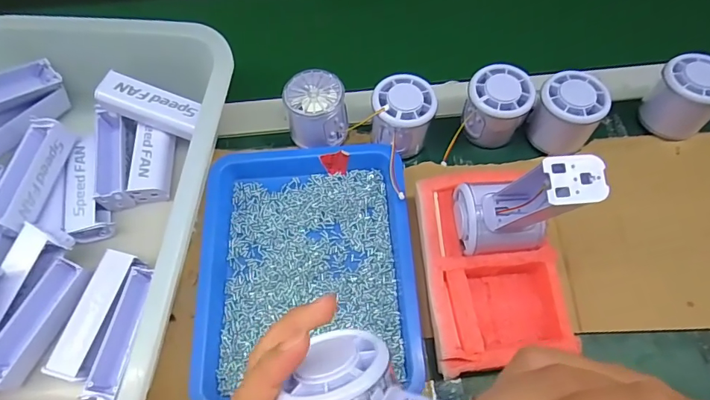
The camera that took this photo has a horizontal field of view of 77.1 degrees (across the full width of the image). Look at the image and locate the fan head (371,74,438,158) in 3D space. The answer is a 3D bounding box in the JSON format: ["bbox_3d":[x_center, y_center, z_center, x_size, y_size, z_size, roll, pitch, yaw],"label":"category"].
[{"bbox_3d":[0.043,-0.076,0.411,0.054,0.055,0.056,3,65,4],"label":"fan head"}]

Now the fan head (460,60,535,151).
[{"bbox_3d":[0.130,-0.086,0.411,0.054,0.053,0.055,-1,65,2],"label":"fan head"}]

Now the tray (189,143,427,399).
[{"bbox_3d":[-0.040,0.047,0.373,0.173,0.032,0.214,-4,65,0],"label":"tray"}]

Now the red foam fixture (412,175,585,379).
[{"bbox_3d":[0.101,0.050,0.345,0.098,0.054,0.150,-5,65,0],"label":"red foam fixture"}]

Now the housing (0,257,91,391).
[{"bbox_3d":[-0.254,0.096,0.356,0.028,0.032,0.098,23,67,10],"label":"housing"}]

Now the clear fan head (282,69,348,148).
[{"bbox_3d":[-0.036,-0.084,0.420,0.054,0.050,0.054,-1,65,2],"label":"clear fan head"}]

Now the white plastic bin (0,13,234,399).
[{"bbox_3d":[-0.249,0.010,0.366,0.261,0.084,0.353,5,65,4],"label":"white plastic bin"}]

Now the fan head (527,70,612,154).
[{"bbox_3d":[0.190,-0.078,0.402,0.055,0.056,0.053,-1,65,2],"label":"fan head"}]

